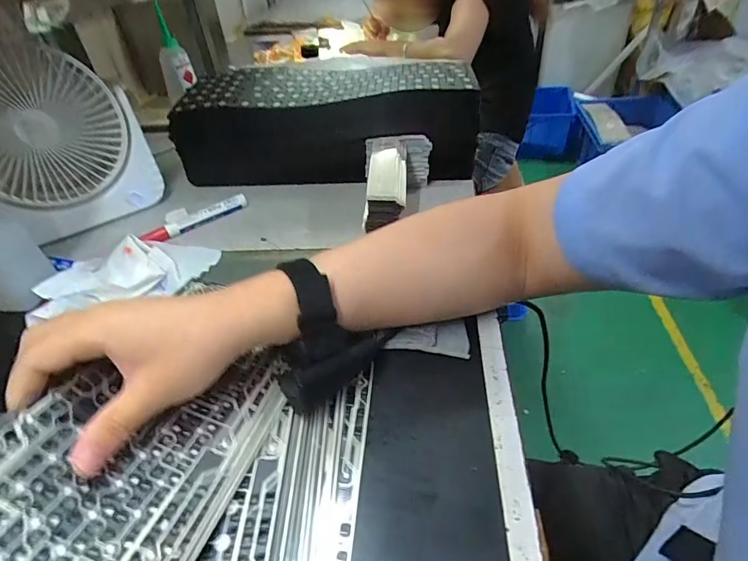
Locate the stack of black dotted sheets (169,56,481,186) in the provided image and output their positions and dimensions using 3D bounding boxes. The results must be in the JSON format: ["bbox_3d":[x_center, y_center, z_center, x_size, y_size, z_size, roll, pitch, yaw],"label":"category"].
[{"bbox_3d":[-0.057,-0.201,0.562,0.357,0.115,0.126,0,41,8],"label":"stack of black dotted sheets"}]

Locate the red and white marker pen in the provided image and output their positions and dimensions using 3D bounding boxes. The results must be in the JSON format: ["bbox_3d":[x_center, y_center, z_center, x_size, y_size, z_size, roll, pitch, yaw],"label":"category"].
[{"bbox_3d":[-0.210,-0.072,0.514,0.124,0.020,0.021,-24,43,-19],"label":"red and white marker pen"}]

